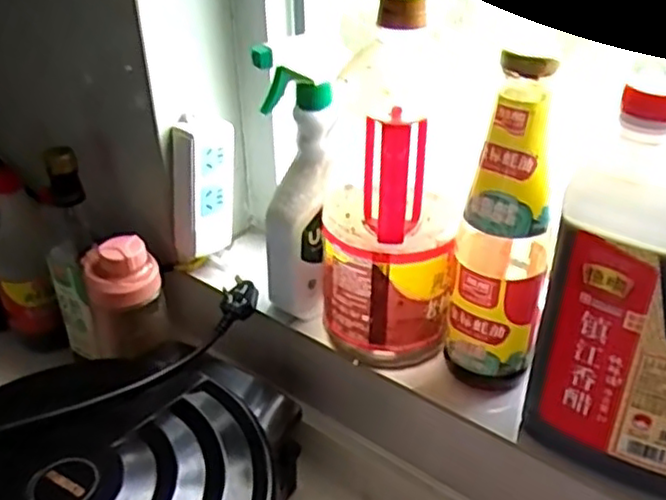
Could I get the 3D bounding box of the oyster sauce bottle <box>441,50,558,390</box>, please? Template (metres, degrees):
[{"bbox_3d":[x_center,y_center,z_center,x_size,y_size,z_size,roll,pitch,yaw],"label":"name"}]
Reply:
[{"bbox_3d":[0.122,-0.015,0.498,0.063,0.246,0.070,6,34,11],"label":"oyster sauce bottle"}]

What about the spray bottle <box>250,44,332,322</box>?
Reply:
[{"bbox_3d":[-0.029,-0.041,0.573,0.057,0.205,0.054,-2,33,-2],"label":"spray bottle"}]

